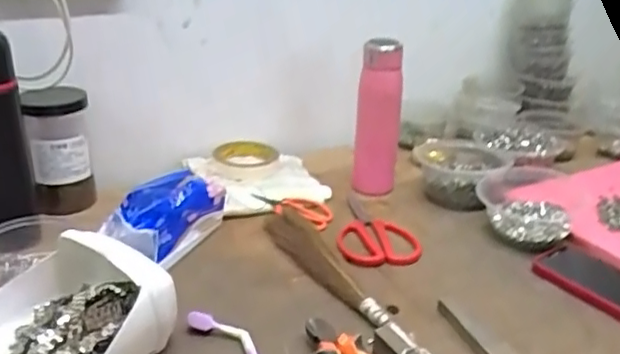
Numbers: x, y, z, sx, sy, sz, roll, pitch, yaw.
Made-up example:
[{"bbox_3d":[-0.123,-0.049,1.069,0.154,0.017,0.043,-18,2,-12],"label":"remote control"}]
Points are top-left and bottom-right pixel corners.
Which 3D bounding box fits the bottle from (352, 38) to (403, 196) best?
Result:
[{"bbox_3d":[0.099,-0.090,0.891,0.058,0.213,0.058,8,25,12],"label":"bottle"}]

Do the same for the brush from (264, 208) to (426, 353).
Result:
[{"bbox_3d":[0.034,0.115,0.661,0.046,0.043,0.362,-10,27,-25],"label":"brush"}]

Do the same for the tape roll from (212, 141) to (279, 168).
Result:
[{"bbox_3d":[-0.104,-0.034,0.935,0.092,0.021,0.092,2,24,-1],"label":"tape roll"}]

